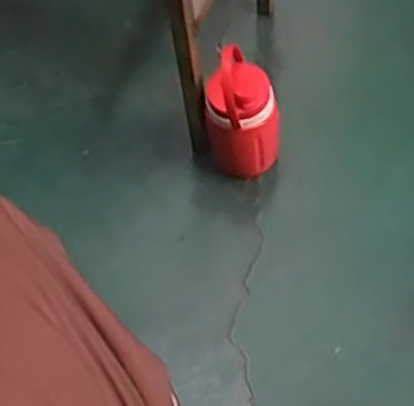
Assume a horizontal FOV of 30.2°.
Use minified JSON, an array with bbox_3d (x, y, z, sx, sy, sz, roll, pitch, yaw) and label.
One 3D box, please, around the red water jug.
[{"bbox_3d":[0.060,-0.156,1.314,0.123,0.199,0.112,-4,60,4],"label":"red water jug"}]

